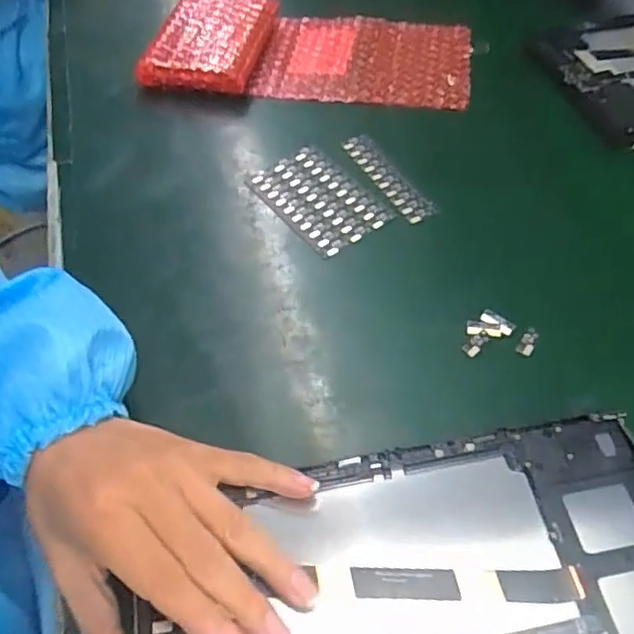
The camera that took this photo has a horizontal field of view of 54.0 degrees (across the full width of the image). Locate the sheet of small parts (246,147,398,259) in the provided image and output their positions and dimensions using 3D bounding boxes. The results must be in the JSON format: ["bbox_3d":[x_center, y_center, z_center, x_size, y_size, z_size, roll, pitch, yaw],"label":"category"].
[{"bbox_3d":[0.001,-0.086,0.456,0.061,0.005,0.098,-33,61,-22],"label":"sheet of small parts"}]

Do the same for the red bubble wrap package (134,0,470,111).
[{"bbox_3d":[-0.006,-0.242,0.554,0.278,0.031,0.121,4,54,3],"label":"red bubble wrap package"}]

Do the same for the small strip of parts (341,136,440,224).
[{"bbox_3d":[0.051,-0.107,0.466,0.023,0.007,0.099,-27,59,-18],"label":"small strip of parts"}]

